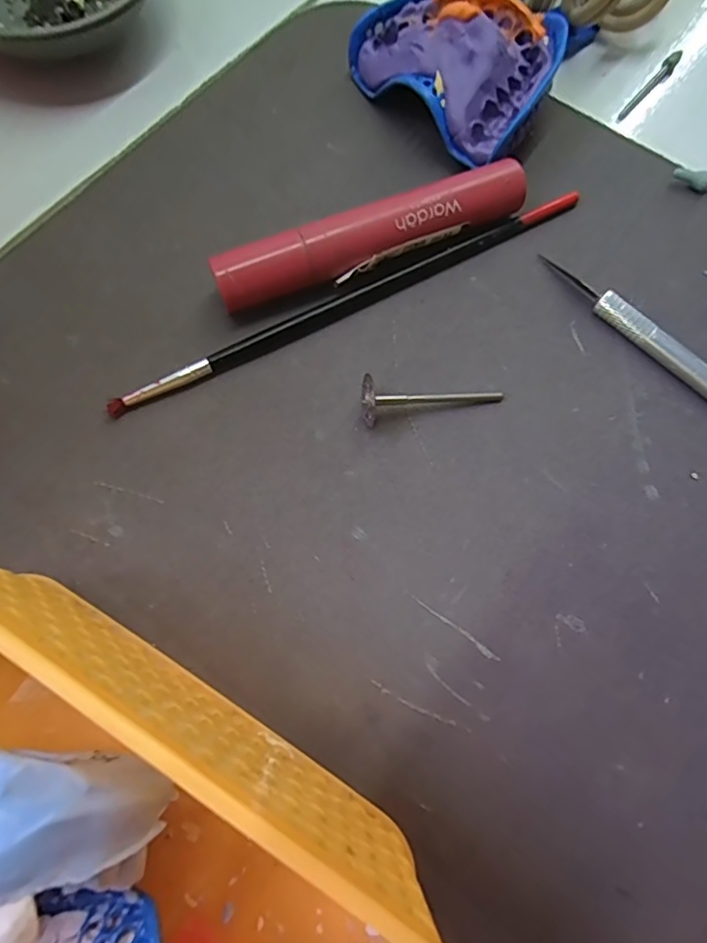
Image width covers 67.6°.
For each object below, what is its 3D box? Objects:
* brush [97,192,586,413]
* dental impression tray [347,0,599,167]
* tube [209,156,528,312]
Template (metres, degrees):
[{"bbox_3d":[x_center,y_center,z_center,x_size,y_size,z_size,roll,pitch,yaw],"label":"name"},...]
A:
[{"bbox_3d":[0.002,-0.057,0.172,0.169,0.008,0.005,-27,75,-10],"label":"brush"},{"bbox_3d":[0.039,-0.148,0.191,0.054,0.029,0.073,-42,78,-14],"label":"dental impression tray"},{"bbox_3d":[0.007,-0.074,0.171,0.104,0.020,0.014,-25,74,-9],"label":"tube"}]

